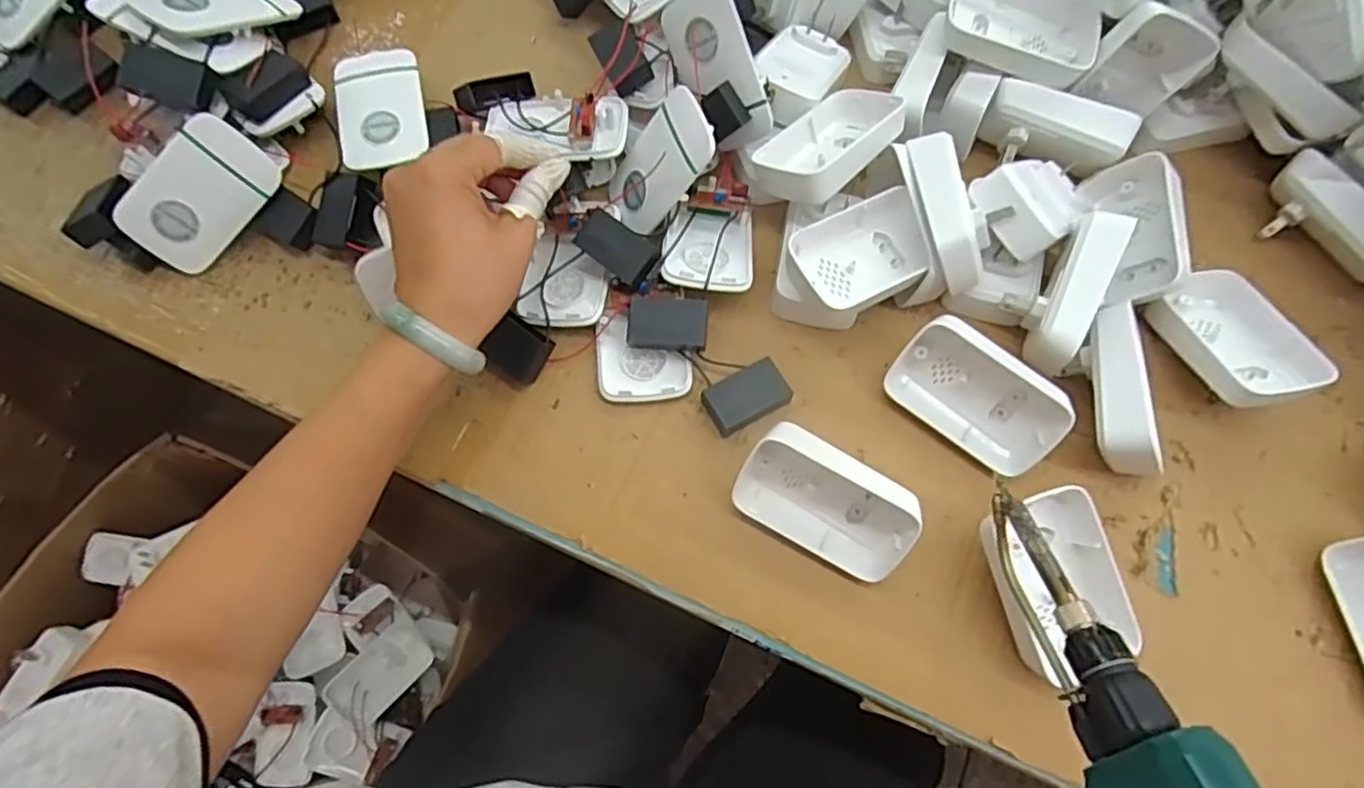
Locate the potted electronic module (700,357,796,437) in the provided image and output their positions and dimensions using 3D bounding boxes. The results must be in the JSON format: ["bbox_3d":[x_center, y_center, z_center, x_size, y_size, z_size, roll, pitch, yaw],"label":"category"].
[{"bbox_3d":[0.039,0.002,0.426,0.048,0.018,0.030,-28,73,-9],"label":"potted electronic module"}]

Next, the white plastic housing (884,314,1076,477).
[{"bbox_3d":[0.174,0.000,0.413,0.096,0.026,0.063,41,119,12],"label":"white plastic housing"}]

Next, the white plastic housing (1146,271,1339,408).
[{"bbox_3d":[0.331,-0.034,0.422,0.061,0.036,0.095,-5,45,-6],"label":"white plastic housing"}]

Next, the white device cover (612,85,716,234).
[{"bbox_3d":[-0.015,-0.144,0.443,0.010,0.092,0.060,-2,58,-42],"label":"white device cover"}]

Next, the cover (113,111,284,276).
[{"bbox_3d":[-0.311,-0.127,0.448,0.095,0.017,0.060,-44,112,7],"label":"cover"}]

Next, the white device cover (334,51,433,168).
[{"bbox_3d":[-0.209,-0.200,0.482,0.058,0.008,0.099,-12,70,-8],"label":"white device cover"}]

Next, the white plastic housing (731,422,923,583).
[{"bbox_3d":[0.079,0.061,0.387,0.095,0.058,0.033,26,43,7],"label":"white plastic housing"}]

